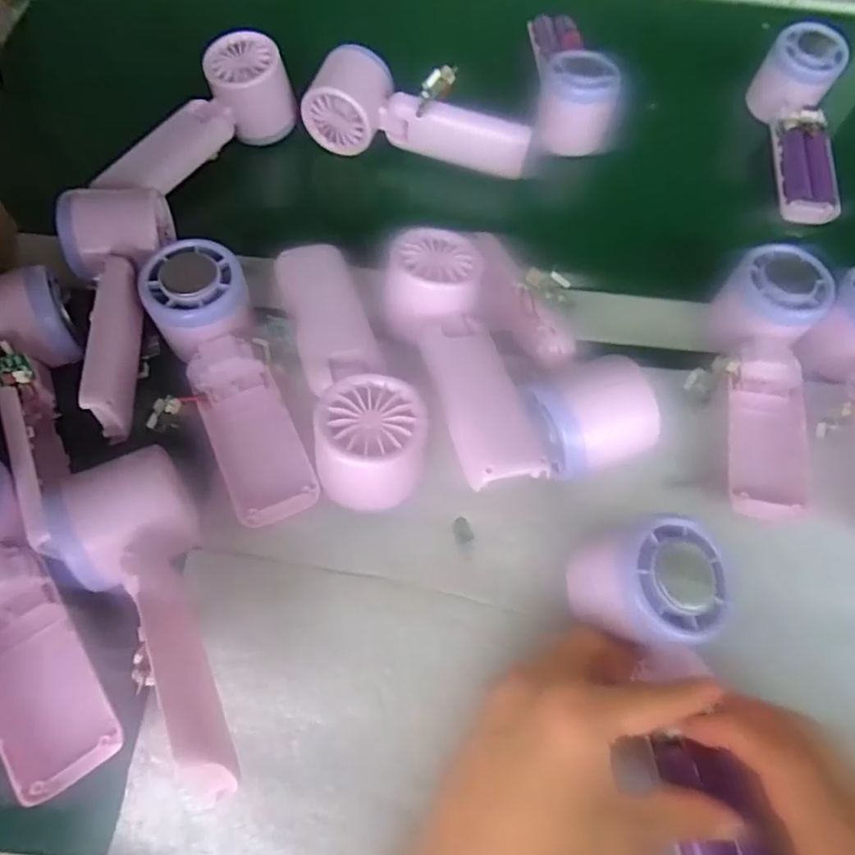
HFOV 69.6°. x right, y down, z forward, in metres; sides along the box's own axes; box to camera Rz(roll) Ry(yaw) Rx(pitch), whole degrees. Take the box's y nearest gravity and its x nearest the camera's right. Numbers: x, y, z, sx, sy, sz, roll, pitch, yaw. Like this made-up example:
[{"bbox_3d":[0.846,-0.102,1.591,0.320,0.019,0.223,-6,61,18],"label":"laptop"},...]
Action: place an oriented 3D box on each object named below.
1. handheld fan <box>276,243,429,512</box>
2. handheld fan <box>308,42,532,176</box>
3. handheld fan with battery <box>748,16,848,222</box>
[{"bbox_3d":[-0.042,-0.030,0.335,0.053,0.058,0.174,-12,65,-10],"label":"handheld fan"},{"bbox_3d":[-0.004,-0.233,0.451,0.162,0.058,0.047,15,63,4],"label":"handheld fan"},{"bbox_3d":[0.293,-0.233,0.485,0.052,0.047,0.162,4,78,-2],"label":"handheld fan with battery"}]

